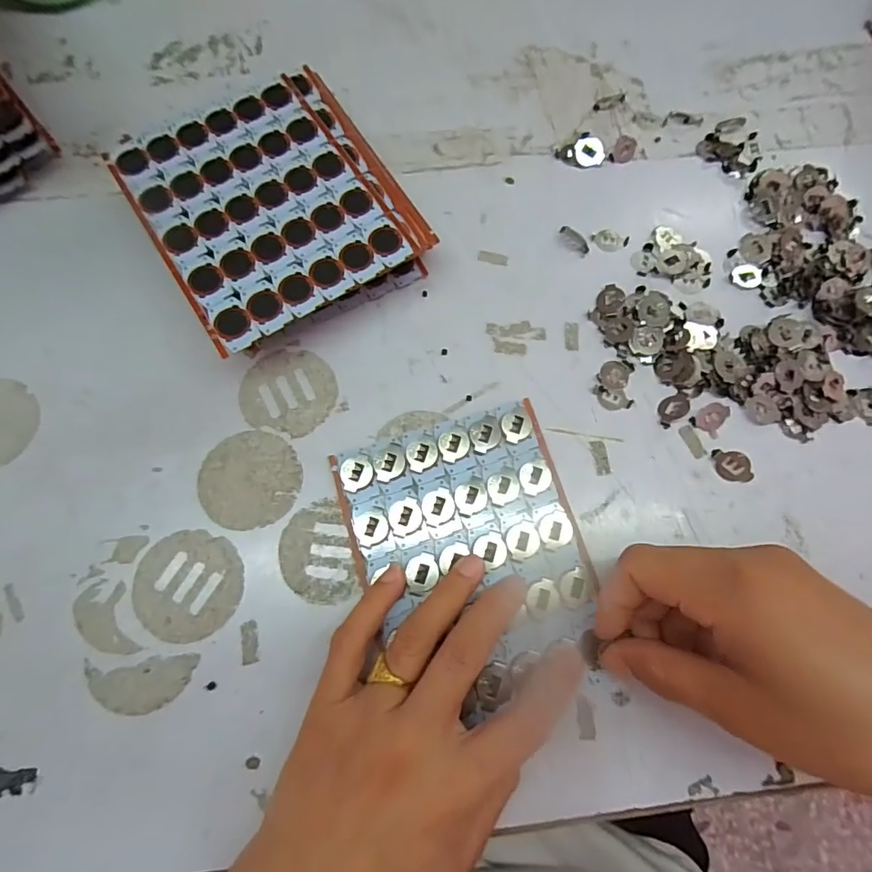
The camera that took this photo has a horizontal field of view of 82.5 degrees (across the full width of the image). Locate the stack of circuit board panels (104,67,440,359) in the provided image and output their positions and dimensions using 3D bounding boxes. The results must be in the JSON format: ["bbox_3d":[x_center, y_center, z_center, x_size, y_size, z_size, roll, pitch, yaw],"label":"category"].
[{"bbox_3d":[-0.093,-0.129,0.294,0.135,0.038,0.152,-34,76,-11],"label":"stack of circuit board panels"}]

